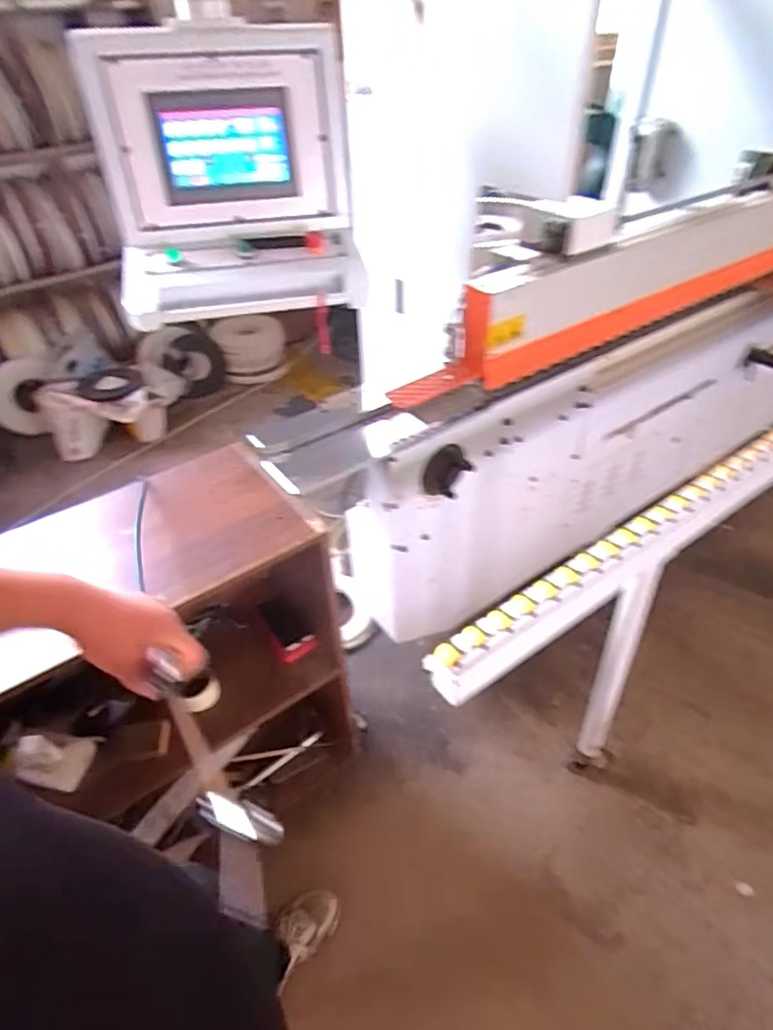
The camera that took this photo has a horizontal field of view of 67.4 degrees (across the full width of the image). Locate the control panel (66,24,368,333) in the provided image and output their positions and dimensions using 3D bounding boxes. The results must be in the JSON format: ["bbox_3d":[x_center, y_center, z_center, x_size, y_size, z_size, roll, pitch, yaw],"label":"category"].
[{"bbox_3d":[-0.287,-0.622,1.078,0.467,0.408,0.299,-9,42,-8],"label":"control panel"}]

